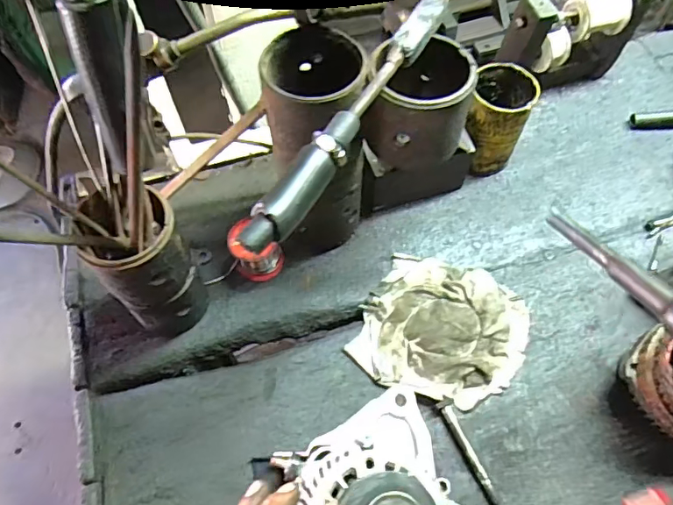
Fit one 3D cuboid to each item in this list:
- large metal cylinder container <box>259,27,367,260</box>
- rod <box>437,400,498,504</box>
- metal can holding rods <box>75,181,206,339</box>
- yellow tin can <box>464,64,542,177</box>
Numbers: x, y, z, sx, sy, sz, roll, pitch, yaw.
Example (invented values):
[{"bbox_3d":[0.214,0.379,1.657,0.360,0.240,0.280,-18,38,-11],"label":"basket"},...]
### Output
[{"bbox_3d":[-0.016,-0.094,0.505,0.090,0.228,0.099,1,61,1],"label":"large metal cylinder container"},{"bbox_3d":[0.128,0.193,0.484,0.016,0.015,0.100,-20,62,-10],"label":"rod"},{"bbox_3d":[-0.169,0.022,0.476,0.080,0.170,0.066,0,61,1],"label":"metal can holding rods"},{"bbox_3d":[0.187,-0.155,0.599,0.072,0.112,0.077,15,62,9],"label":"yellow tin can"}]

